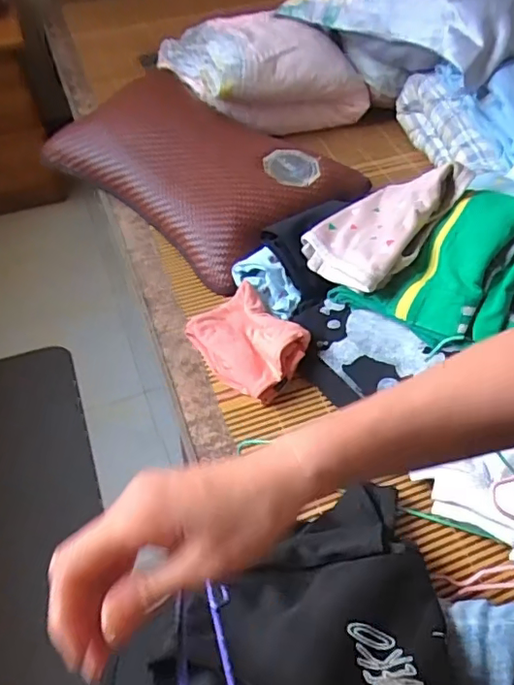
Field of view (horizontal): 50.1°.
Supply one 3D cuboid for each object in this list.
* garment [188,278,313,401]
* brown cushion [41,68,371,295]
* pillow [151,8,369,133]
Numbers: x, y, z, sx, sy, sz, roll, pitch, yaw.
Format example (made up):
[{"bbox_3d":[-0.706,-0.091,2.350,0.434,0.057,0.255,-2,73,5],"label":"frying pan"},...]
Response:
[{"bbox_3d":[-0.010,-0.008,0.667,0.110,0.047,0.146,-35,59,-25],"label":"garment"},{"bbox_3d":[-0.103,-0.291,0.877,0.281,0.091,0.470,-37,60,-27],"label":"brown cushion"},{"bbox_3d":[-0.003,-0.505,1.008,0.276,0.116,0.314,-22,54,-18],"label":"pillow"}]

